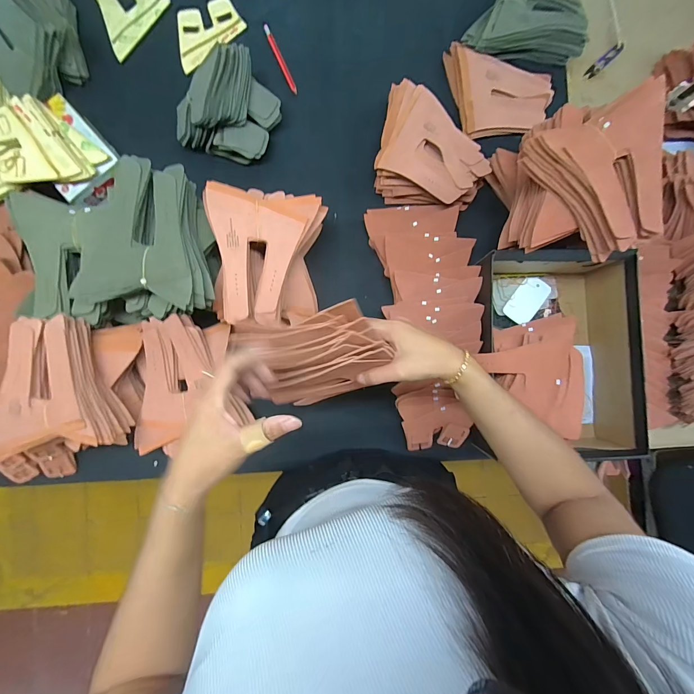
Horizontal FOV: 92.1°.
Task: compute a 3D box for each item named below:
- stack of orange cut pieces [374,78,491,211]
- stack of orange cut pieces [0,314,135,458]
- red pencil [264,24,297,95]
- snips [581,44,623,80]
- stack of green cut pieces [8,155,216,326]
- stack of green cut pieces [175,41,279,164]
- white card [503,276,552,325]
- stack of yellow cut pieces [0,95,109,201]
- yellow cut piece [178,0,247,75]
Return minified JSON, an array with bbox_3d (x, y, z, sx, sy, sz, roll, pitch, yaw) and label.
[{"bbox_3d":[0.159,-0.355,0.610,0.203,0.070,0.186,13,88,-2],"label":"stack of orange cut pieces"},{"bbox_3d":[-0.430,0.058,0.507,0.161,0.082,0.195,-7,88,-3],"label":"stack of orange cut pieces"},{"bbox_3d":[-0.129,-0.556,0.646,0.013,0.004,0.147,-24,89,-3],"label":"red pencil"},{"bbox_3d":[0.544,-0.603,0.704,0.086,0.011,0.021,-40,90,10],"label":"snips"},{"bbox_3d":[-0.359,-0.149,0.517,0.297,0.119,0.218,-5,88,-3],"label":"stack of green cut pieces"},{"bbox_3d":[-0.216,-0.429,0.590,0.181,0.093,0.152,14,88,-2],"label":"stack of green cut pieces"},{"bbox_3d":[0.341,-0.088,0.631,0.054,0.008,0.103,39,82,8],"label":"white card"},{"bbox_3d":[-0.519,-0.329,0.546,0.206,0.025,0.141,-15,89,-3],"label":"stack of yellow cut pieces"},{"bbox_3d":[-0.278,-0.612,0.643,0.145,0.009,0.099,-37,90,-3],"label":"yellow cut piece"}]

